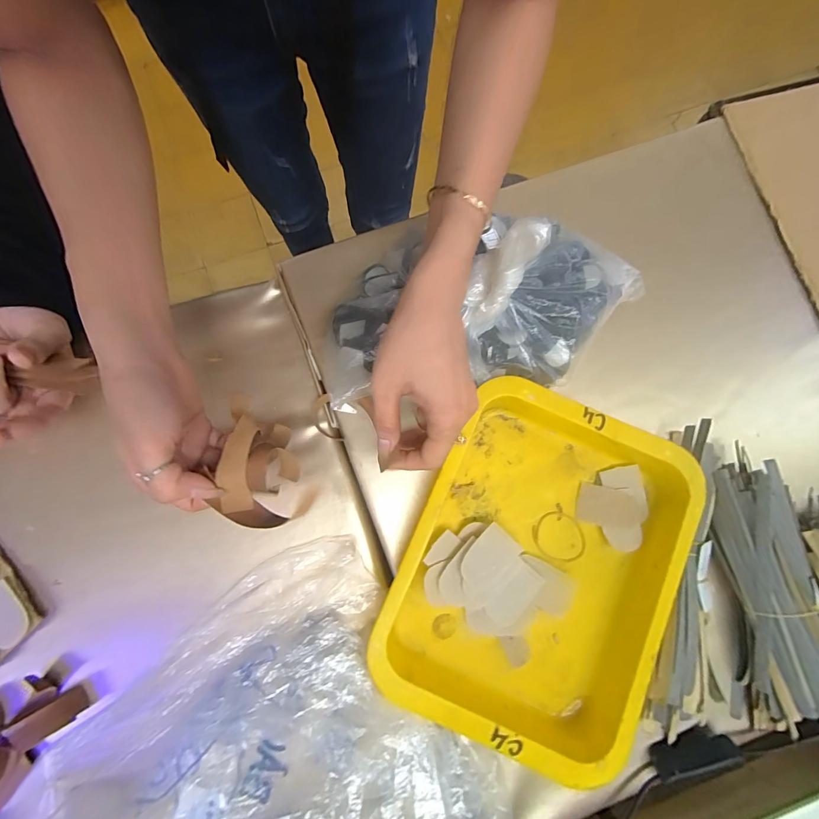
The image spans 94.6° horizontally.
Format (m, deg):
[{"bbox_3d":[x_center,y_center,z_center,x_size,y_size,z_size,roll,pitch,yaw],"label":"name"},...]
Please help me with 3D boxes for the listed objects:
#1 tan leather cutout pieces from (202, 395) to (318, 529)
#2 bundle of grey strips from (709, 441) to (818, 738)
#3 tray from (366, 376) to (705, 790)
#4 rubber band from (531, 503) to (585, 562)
[{"bbox_3d":[-0.101,0.040,0.270,0.052,0.047,0.081,9,79,1],"label":"tan leather cutout pieces"},{"bbox_3d":[0.287,0.144,0.299,0.058,0.048,0.206,-6,79,-2],"label":"bundle of grey strips"},{"bbox_3d":[0.102,0.122,0.302,0.198,0.042,0.252,26,80,4],"label":"tray"},{"bbox_3d":[0.129,0.110,0.325,0.041,0.004,0.045,0,79,0],"label":"rubber band"}]

